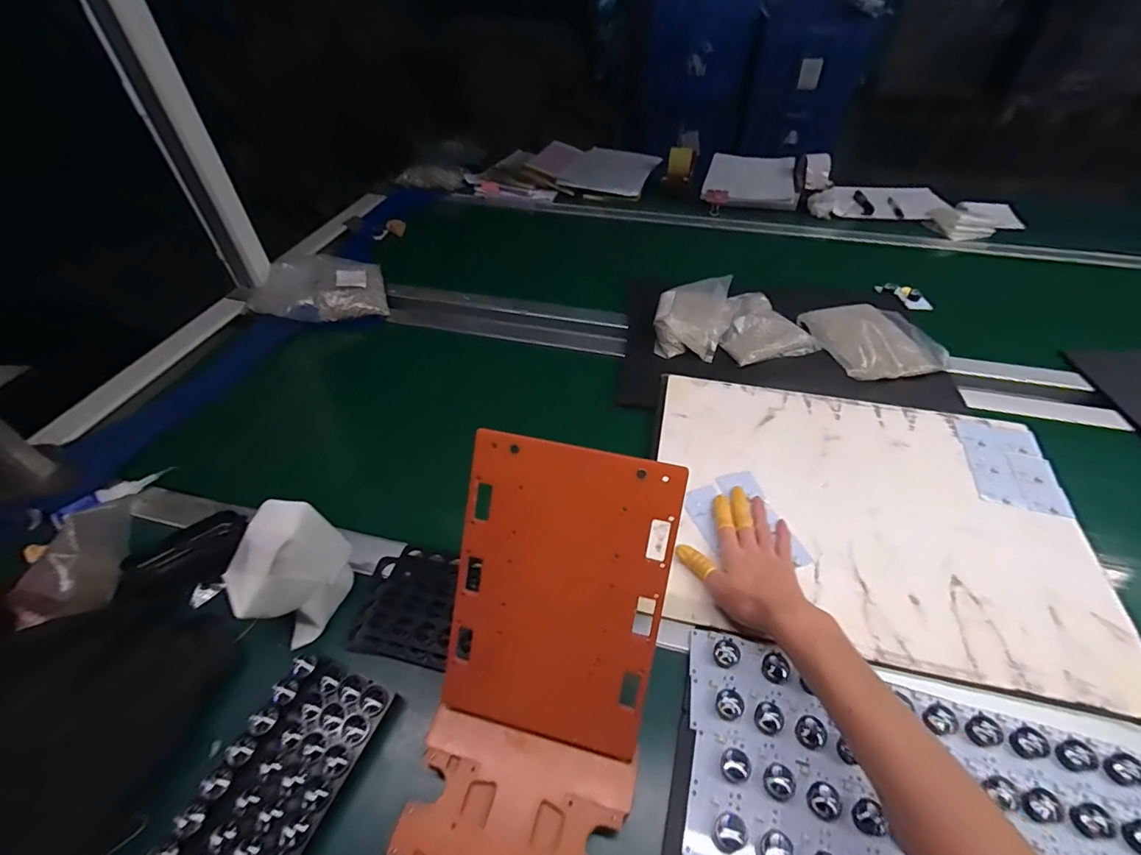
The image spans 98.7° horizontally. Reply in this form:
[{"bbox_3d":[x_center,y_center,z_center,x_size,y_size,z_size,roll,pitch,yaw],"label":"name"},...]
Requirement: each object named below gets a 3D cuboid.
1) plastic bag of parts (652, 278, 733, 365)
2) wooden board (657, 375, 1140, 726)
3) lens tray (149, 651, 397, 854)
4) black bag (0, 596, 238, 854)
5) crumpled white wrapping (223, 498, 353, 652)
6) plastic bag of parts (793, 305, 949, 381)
[{"bbox_3d":[0.201,-0.189,0.811,0.118,0.045,0.174,14,49,13],"label":"plastic bag of parts"},{"bbox_3d":[0.343,0.093,0.580,0.473,0.013,0.363,9,48,9],"label":"wooden board"},{"bbox_3d":[-0.235,0.287,0.387,0.094,0.033,0.187,16,50,15],"label":"lens tray"},{"bbox_3d":[-0.455,0.266,0.389,0.212,0.044,0.292,19,50,17],"label":"black bag"},{"bbox_3d":[-0.268,0.137,0.470,0.067,0.113,0.101,22,51,19],"label":"crumpled white wrapping"},{"bbox_3d":[0.472,-0.143,0.778,0.163,0.023,0.187,-13,48,-11],"label":"plastic bag of parts"}]

